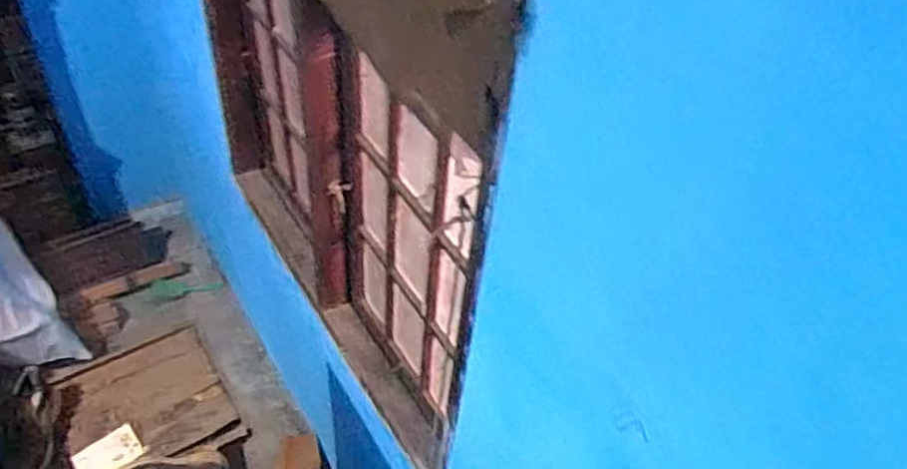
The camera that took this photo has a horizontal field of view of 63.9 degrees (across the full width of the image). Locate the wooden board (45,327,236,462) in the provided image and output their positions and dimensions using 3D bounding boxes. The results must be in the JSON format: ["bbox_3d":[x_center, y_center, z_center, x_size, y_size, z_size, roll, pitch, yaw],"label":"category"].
[{"bbox_3d":[-0.681,0.371,1.613,0.321,0.024,0.283,-22,57,-24],"label":"wooden board"}]

